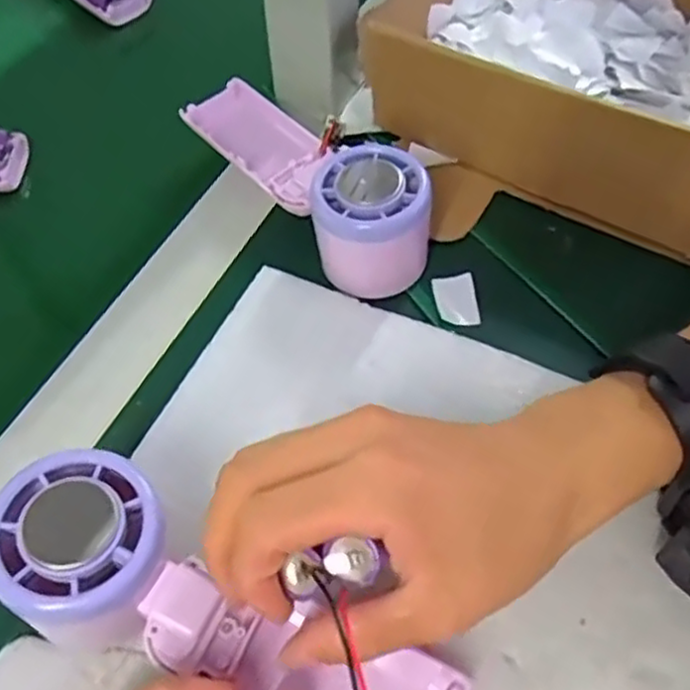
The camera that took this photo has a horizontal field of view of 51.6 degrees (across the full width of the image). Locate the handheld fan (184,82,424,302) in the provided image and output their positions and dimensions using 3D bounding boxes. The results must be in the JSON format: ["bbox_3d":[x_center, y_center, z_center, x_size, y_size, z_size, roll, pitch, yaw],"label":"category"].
[{"bbox_3d":[-0.017,-0.091,0.370,0.058,0.049,0.174,-33,61,-20],"label":"handheld fan"}]

